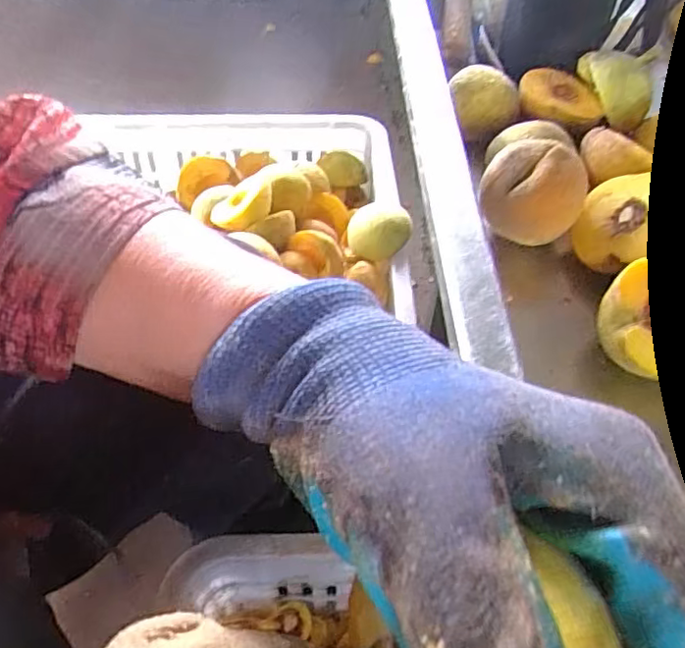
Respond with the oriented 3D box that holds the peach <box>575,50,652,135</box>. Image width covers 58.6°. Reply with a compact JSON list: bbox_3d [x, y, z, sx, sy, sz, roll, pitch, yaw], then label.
[{"bbox_3d":[0.208,-0.182,0.468,0.043,0.040,0.059,-8,51,-8],"label":"peach"}]

